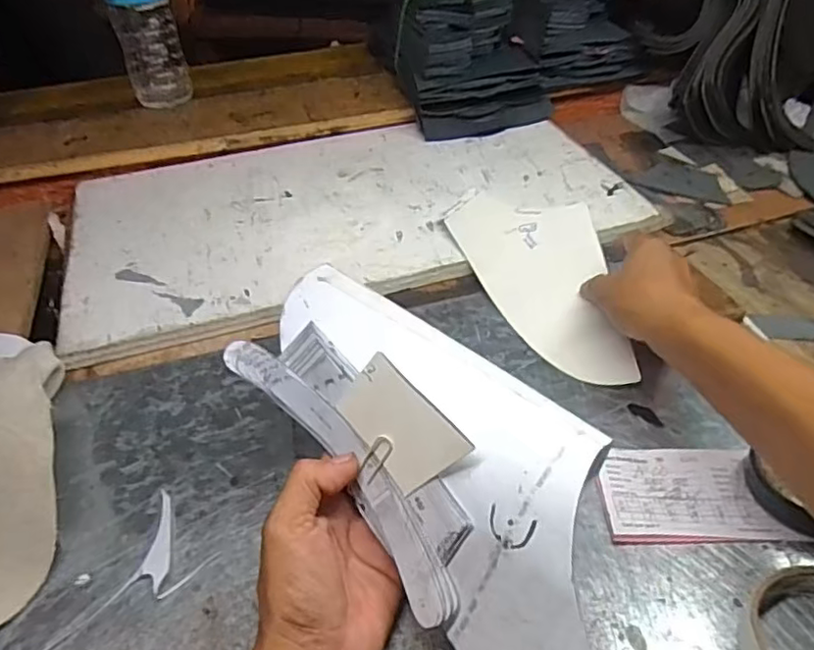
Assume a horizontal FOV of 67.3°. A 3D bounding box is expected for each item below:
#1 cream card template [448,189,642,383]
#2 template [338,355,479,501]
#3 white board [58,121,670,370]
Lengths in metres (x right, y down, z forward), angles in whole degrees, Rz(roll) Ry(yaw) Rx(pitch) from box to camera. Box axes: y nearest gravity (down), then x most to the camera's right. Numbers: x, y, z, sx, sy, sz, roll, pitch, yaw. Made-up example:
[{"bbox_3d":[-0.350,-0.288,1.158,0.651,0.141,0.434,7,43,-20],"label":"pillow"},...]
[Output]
[{"bbox_3d":[0.132,-0.046,0.556,0.113,0.010,0.246,-28,52,4],"label":"cream card template"},{"bbox_3d":[-0.004,0.052,0.319,0.004,0.048,0.070,-7,50,-52],"label":"template"},{"bbox_3d":[-0.064,-0.137,0.691,0.592,0.021,0.313,-13,43,-13],"label":"white board"}]

